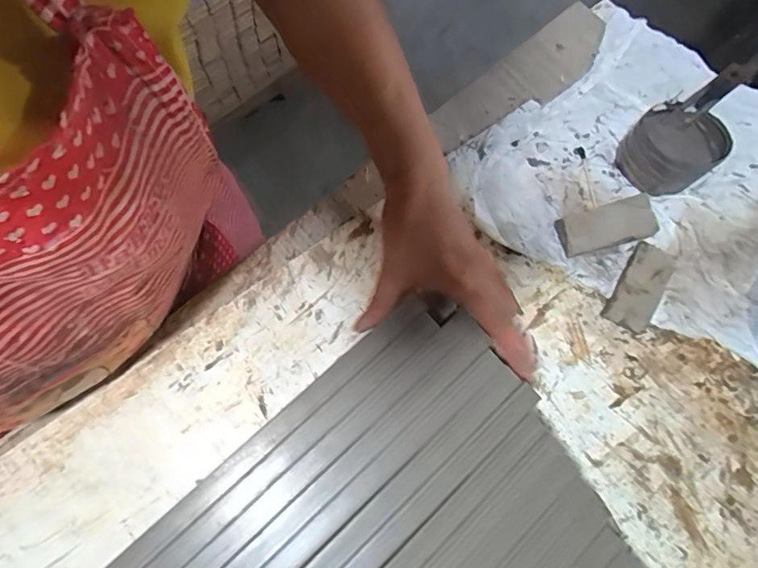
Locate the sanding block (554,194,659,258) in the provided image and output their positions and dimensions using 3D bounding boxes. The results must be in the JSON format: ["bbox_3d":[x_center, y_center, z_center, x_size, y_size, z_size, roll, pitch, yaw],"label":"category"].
[{"bbox_3d":[0.178,-0.045,0.386,0.066,0.024,0.034,-13,76,-5],"label":"sanding block"}]

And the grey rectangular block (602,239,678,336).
[{"bbox_3d":[0.201,0.002,0.378,0.032,0.016,0.068,33,76,7],"label":"grey rectangular block"}]

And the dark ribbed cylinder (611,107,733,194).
[{"bbox_3d":[0.235,-0.109,0.396,0.062,0.051,0.062,-38,79,-11],"label":"dark ribbed cylinder"}]

